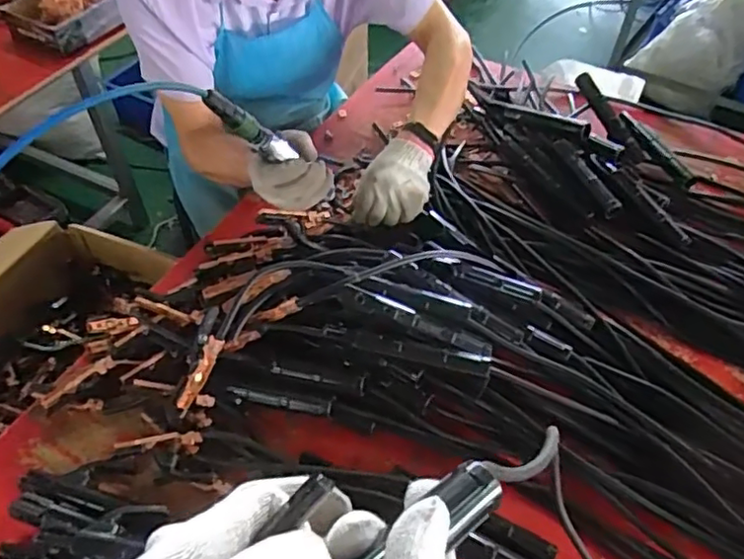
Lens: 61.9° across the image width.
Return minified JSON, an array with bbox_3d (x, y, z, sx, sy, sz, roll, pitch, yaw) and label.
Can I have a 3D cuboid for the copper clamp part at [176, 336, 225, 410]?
[{"bbox_3d":[-0.198,0.108,0.714,0.017,0.095,0.019,36,14,27],"label":"copper clamp part"}]

